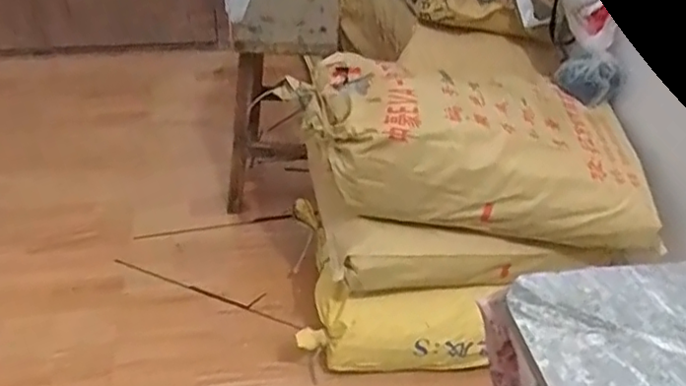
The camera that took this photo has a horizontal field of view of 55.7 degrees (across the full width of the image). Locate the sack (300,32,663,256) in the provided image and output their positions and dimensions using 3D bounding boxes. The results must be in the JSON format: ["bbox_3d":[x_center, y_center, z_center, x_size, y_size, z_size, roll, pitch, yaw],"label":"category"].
[{"bbox_3d":[0.250,-0.120,1.230,0.621,0.253,0.359,3,35,1],"label":"sack"}]

